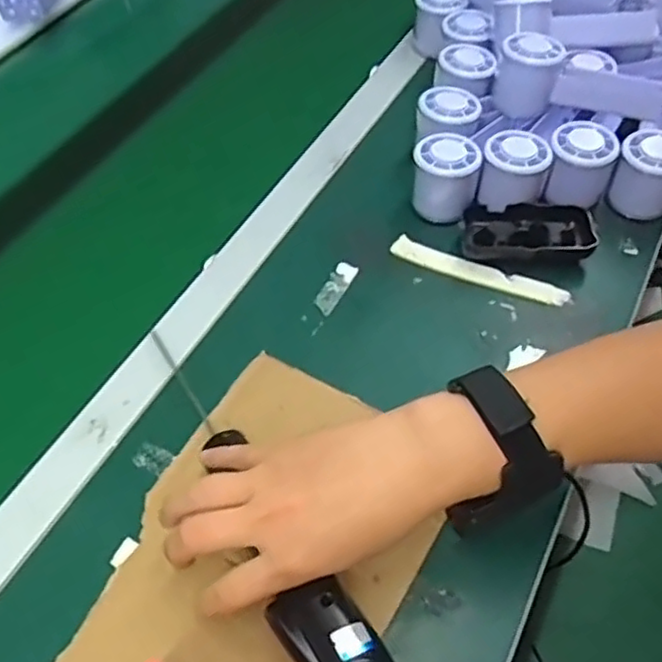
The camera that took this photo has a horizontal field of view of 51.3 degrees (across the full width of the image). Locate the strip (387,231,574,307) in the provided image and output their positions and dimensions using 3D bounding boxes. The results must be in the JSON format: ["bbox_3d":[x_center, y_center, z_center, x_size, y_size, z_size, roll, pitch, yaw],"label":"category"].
[{"bbox_3d":[0.124,-0.050,0.585,0.151,0.008,0.021,22,57,17],"label":"strip"}]

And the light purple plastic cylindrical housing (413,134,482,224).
[{"bbox_3d":[0.099,-0.130,0.602,0.054,0.059,0.057,-1,53,1],"label":"light purple plastic cylindrical housing"}]

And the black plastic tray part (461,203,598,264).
[{"bbox_3d":[0.167,-0.081,0.586,0.105,0.030,0.060,9,54,8],"label":"black plastic tray part"}]

